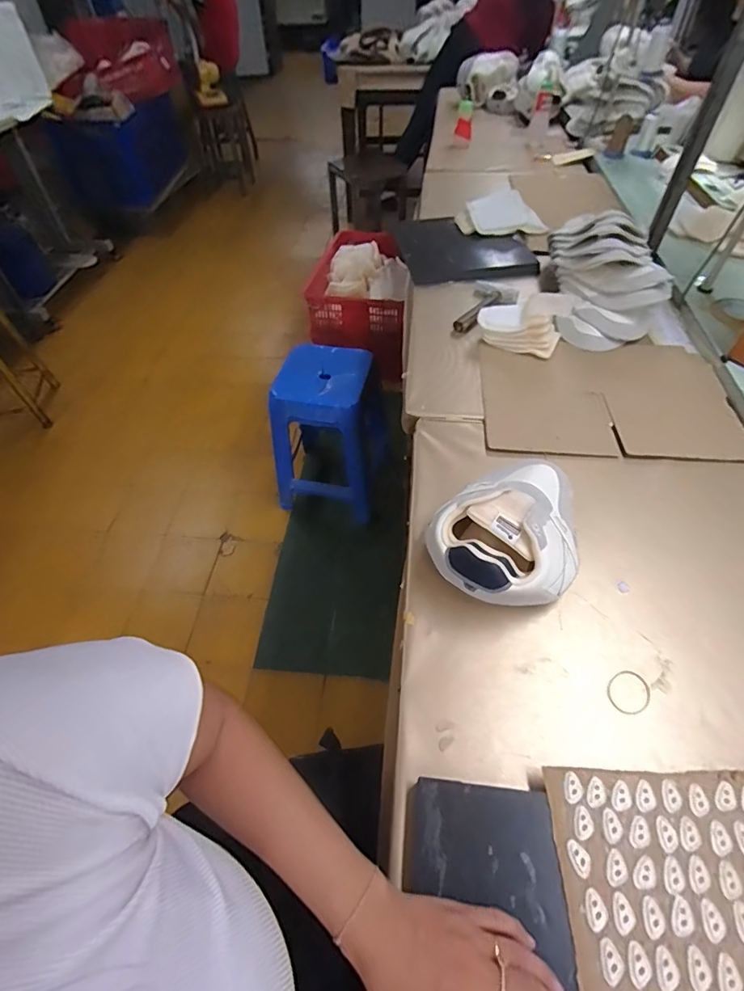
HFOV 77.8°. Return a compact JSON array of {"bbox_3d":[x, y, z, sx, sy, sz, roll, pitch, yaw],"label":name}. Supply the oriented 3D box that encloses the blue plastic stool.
[{"bbox_3d":[-0.153,-0.180,1.449,0.301,0.459,0.326,6,52,7],"label":"blue plastic stool"}]

